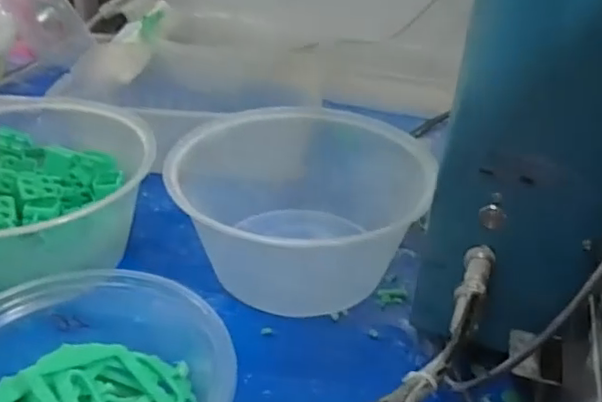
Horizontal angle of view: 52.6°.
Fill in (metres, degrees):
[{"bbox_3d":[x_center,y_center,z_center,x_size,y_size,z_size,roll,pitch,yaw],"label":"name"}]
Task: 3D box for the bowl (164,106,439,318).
[{"bbox_3d":[0.003,0.000,0.422,0.156,0.078,0.142,3,33,-2],"label":"bowl"}]

